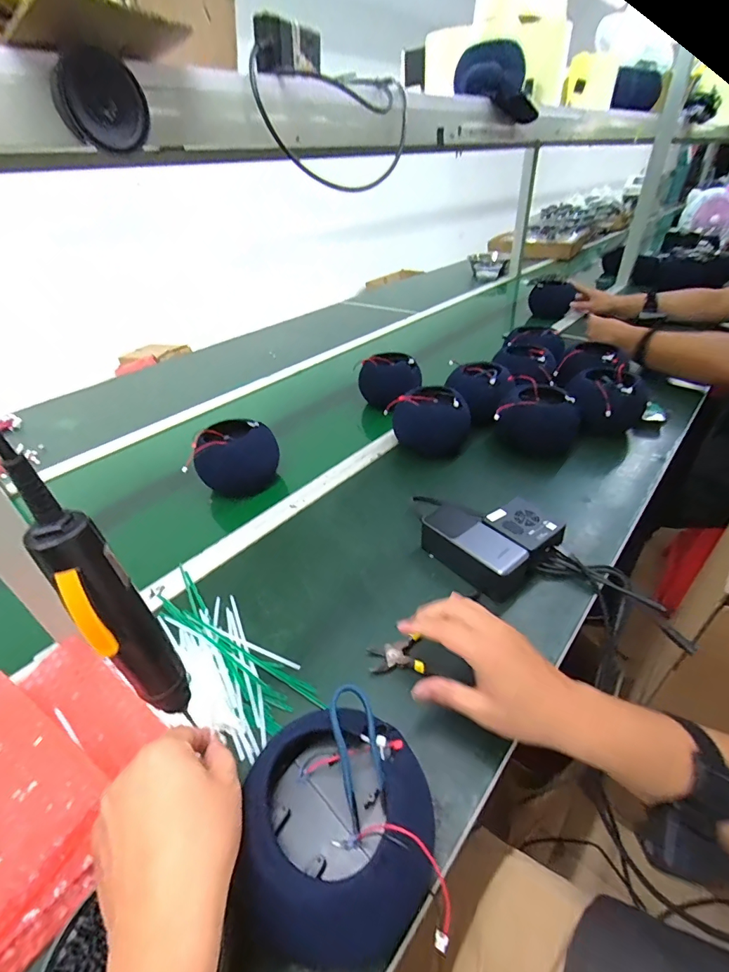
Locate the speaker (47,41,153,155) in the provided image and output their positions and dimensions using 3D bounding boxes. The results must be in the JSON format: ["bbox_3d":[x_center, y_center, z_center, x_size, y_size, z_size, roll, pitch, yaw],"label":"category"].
[{"bbox_3d":[-0.209,-0.305,0.333,0.061,0.058,0.032,-27,42,-27],"label":"speaker"}]

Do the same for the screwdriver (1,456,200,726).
[{"bbox_3d":[-0.149,0.076,0.248,0.032,0.196,0.033,29,48,36],"label":"screwdriver"}]

